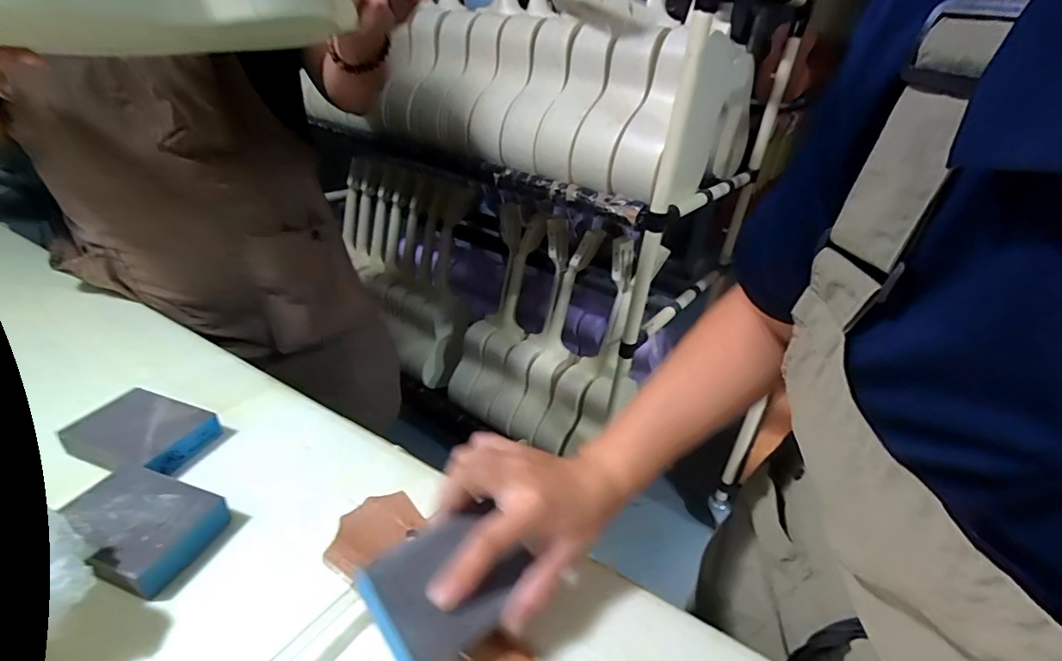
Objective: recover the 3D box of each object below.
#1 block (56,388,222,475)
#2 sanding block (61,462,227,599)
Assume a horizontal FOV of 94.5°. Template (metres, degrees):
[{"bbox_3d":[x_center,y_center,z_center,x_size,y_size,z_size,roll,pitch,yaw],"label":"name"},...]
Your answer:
[{"bbox_3d":[-0.344,0.090,0.431,0.102,0.026,0.073,12,30,9],"label":"block"},{"bbox_3d":[-0.284,0.140,0.356,0.104,0.025,0.072,17,32,18],"label":"sanding block"}]

